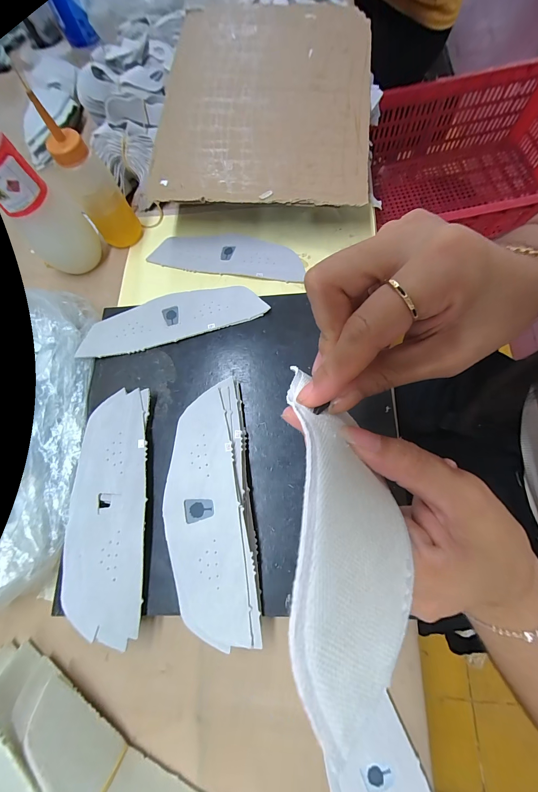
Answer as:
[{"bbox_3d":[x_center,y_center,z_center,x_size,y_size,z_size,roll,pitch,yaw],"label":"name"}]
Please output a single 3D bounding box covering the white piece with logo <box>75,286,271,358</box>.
[{"bbox_3d":[-0.104,-0.086,0.310,0.193,0.008,0.055,-15,73,0],"label":"white piece with logo"}]

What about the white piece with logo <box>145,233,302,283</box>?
[{"bbox_3d":[-0.051,-0.175,0.356,0.189,0.006,0.055,10,79,8],"label":"white piece with logo"}]

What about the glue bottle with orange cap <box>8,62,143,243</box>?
[{"bbox_3d":[-0.196,-0.236,0.316,0.037,0.144,0.037,10,75,8],"label":"glue bottle with orange cap"}]

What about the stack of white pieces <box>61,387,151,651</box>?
[{"bbox_3d":[-0.144,0.096,0.254,0.068,0.012,0.201,-5,73,4],"label":"stack of white pieces"}]

